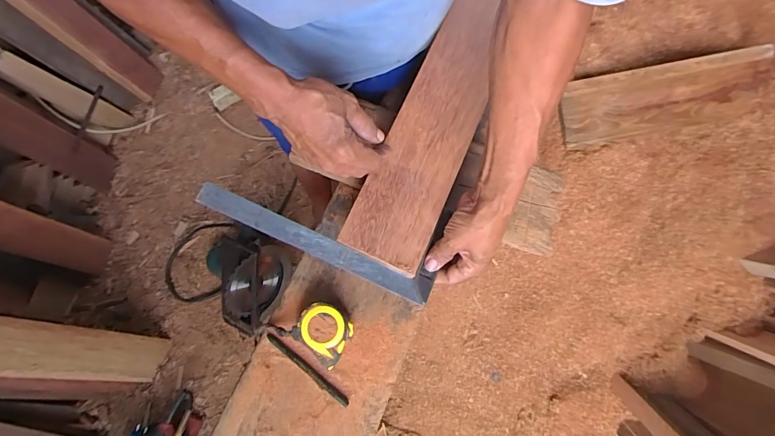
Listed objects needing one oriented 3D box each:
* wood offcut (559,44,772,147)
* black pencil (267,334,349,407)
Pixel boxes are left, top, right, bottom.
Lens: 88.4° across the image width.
[{"bbox_3d":[0.500,-0.217,0.724,0.386,0.022,0.119,-12,108,-7],"label":"wood offcut"},{"bbox_3d":[-0.103,0.194,0.510,0.134,0.006,0.011,37,75,10],"label":"black pencil"}]

